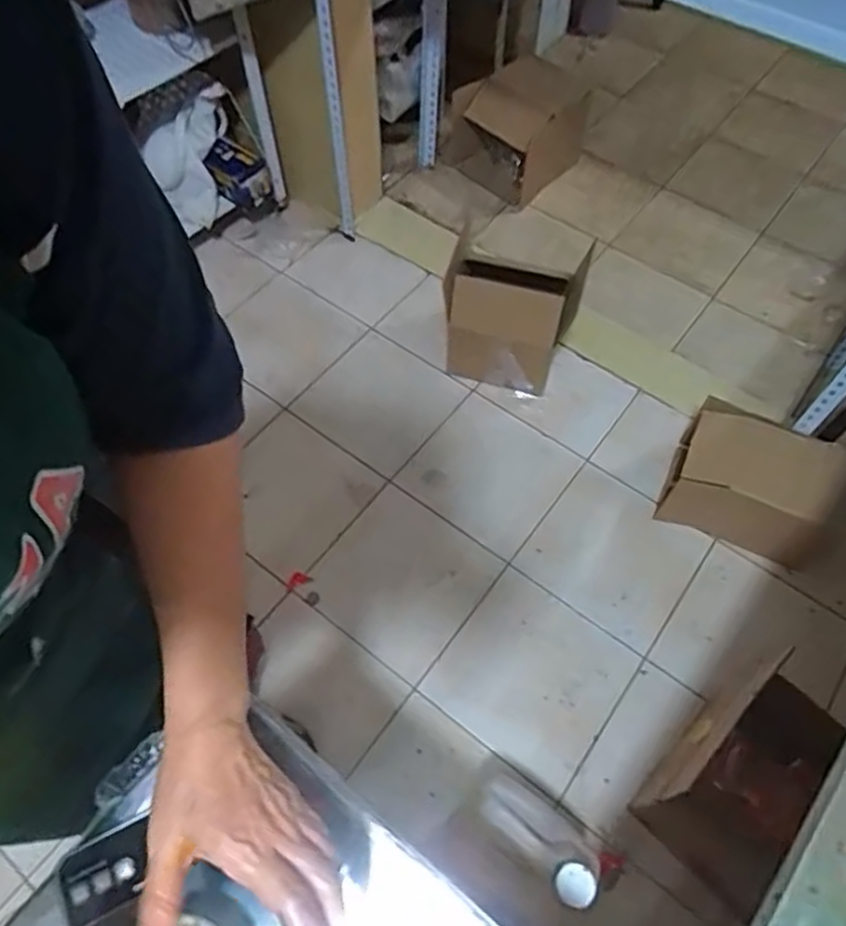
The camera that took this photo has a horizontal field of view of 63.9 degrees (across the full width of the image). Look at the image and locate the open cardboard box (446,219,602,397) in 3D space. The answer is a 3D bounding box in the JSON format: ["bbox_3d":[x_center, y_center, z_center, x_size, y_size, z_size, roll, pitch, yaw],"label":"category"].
[{"bbox_3d":[0.190,-0.336,1.539,0.299,0.272,0.263,15,61,8],"label":"open cardboard box"}]

